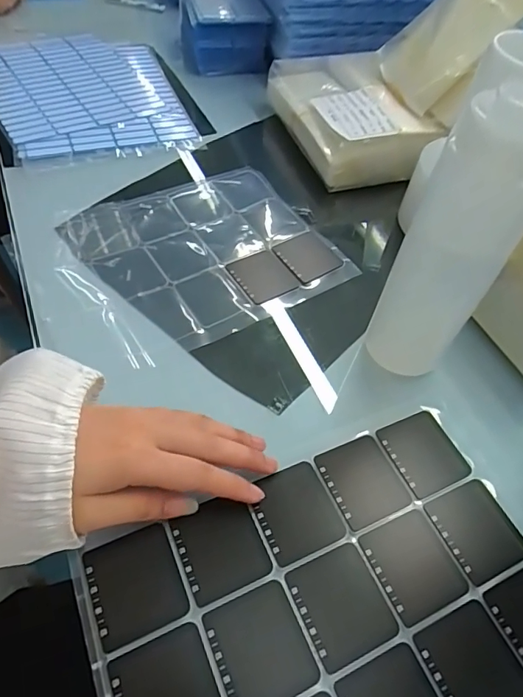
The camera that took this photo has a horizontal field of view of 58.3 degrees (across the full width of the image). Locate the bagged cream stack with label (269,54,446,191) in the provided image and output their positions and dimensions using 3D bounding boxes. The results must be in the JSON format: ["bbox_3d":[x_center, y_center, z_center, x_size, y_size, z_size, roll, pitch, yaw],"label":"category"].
[{"bbox_3d":[0.097,-0.278,0.563,0.121,0.065,0.215,-12,55,-14],"label":"bagged cream stack with label"}]

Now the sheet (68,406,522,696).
[{"bbox_3d":[0.046,0.155,0.272,0.264,0.004,0.183,-18,57,-18],"label":"sheet"}]

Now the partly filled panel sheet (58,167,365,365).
[{"bbox_3d":[-0.058,-0.092,0.447,0.227,0.010,0.196,-26,60,-23],"label":"partly filled panel sheet"}]

